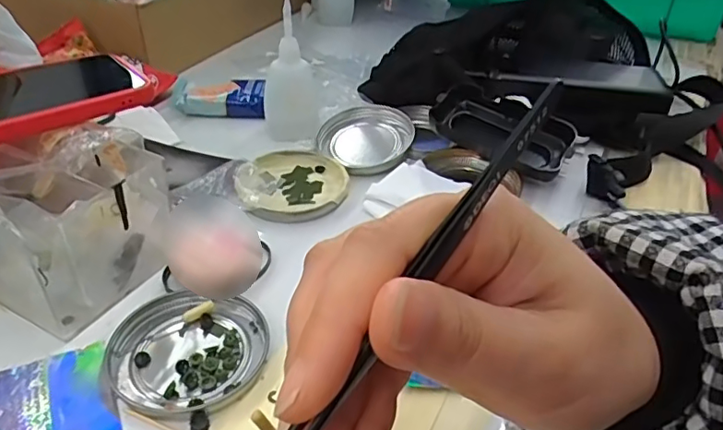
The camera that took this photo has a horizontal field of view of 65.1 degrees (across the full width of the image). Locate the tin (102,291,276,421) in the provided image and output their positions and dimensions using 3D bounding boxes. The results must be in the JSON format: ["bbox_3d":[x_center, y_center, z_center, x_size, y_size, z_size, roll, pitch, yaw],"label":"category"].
[{"bbox_3d":[-0.090,0.069,0.296,0.075,0.010,0.077,1,36,-1],"label":"tin"}]

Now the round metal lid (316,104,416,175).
[{"bbox_3d":[0.009,-0.065,0.463,0.076,0.017,0.076,2,38,-2],"label":"round metal lid"}]

